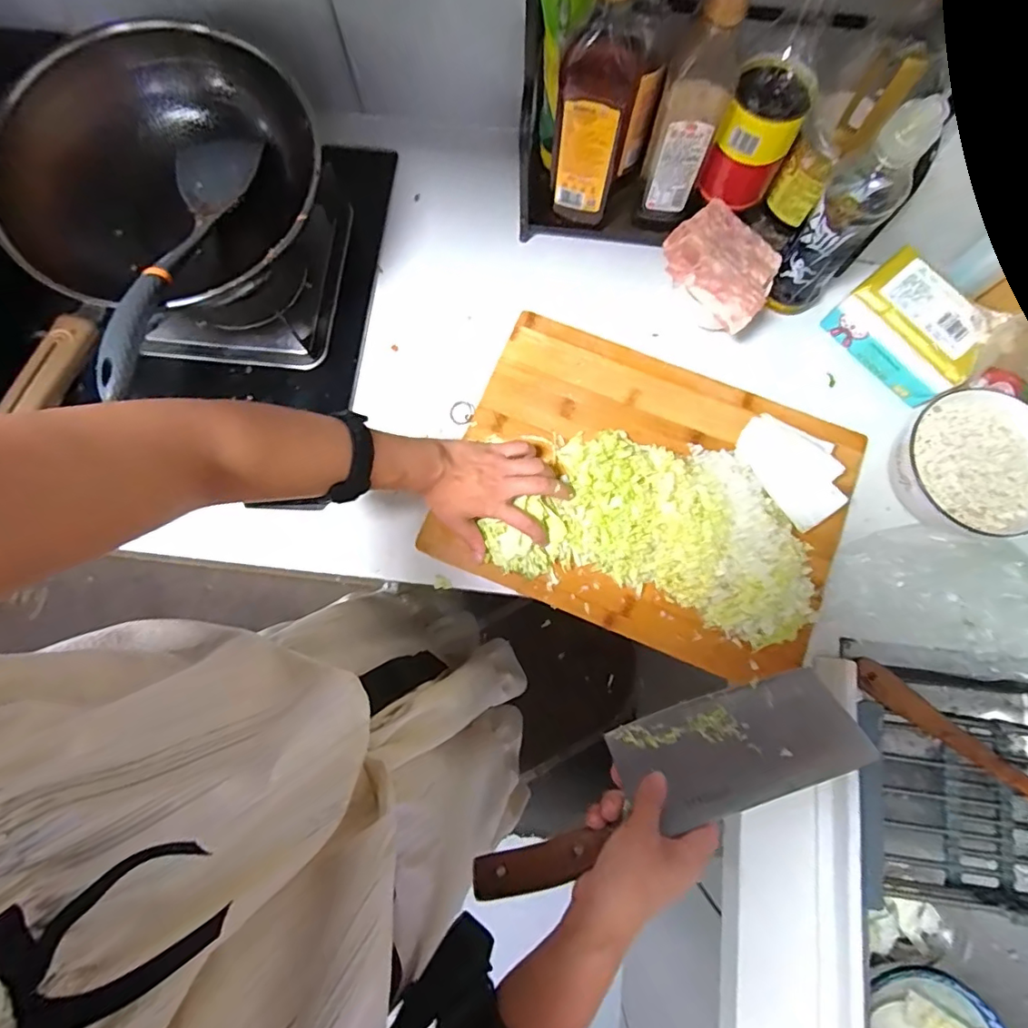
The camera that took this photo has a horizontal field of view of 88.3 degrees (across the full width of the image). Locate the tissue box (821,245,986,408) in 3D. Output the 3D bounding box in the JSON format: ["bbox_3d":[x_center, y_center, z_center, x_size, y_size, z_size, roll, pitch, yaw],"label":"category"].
[{"bbox_3d":[0.434,-0.200,0.585,0.073,0.081,0.140,-40,81,-8],"label":"tissue box"}]

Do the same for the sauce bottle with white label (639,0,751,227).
[{"bbox_3d":[0.176,-0.404,0.525,0.060,0.219,0.069,14,79,3],"label":"sauce bottle with white label"}]

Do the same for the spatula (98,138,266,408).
[{"bbox_3d":[-0.330,-0.255,0.515,0.080,0.038,0.350,2,59,0],"label":"spatula"}]

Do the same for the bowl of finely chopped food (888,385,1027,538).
[{"bbox_3d":[0.470,-0.047,0.550,0.145,0.062,0.146,0,78,0],"label":"bowl of finely chopped food"}]

